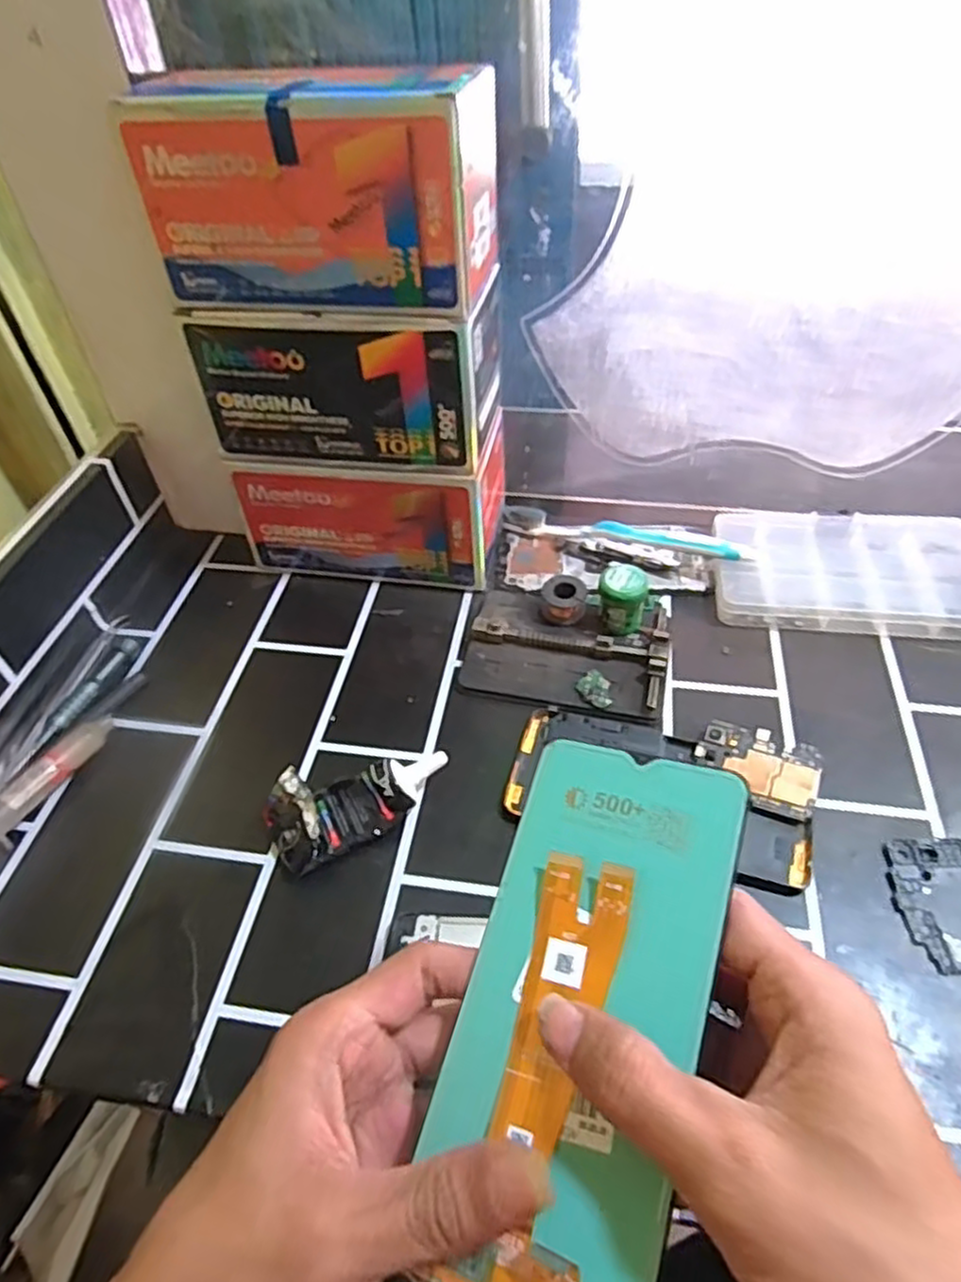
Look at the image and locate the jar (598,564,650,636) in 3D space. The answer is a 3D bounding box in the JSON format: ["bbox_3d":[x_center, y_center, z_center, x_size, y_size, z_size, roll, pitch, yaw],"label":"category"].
[{"bbox_3d":[0.093,-0.024,0.477,0.030,0.044,0.029,-2,48,3],"label":"jar"}]

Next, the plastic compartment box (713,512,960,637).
[{"bbox_3d":[0.255,-0.051,0.511,0.171,0.024,0.101,5,49,9],"label":"plastic compartment box"}]

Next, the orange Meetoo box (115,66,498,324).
[{"bbox_3d":[-0.082,-0.245,0.392,0.184,0.099,0.090,2,49,6],"label":"orange Meetoo box"}]

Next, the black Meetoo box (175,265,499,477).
[{"bbox_3d":[-0.080,-0.171,0.458,0.173,0.092,0.082,8,49,11],"label":"black Meetoo box"}]

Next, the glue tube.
[{"bbox_3d":[-0.068,0.087,0.401,0.099,0.029,0.044,-22,50,-15],"label":"glue tube"}]

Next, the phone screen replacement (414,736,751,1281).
[{"bbox_3d":[0.030,0.106,0.215,0.069,0.005,0.155,9,64,26],"label":"phone screen replacement"}]

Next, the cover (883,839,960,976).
[{"bbox_3d":[0.231,0.130,0.361,0.045,0.004,0.065,2,49,6],"label":"cover"}]

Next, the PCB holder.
[{"bbox_3d":[0.057,0.002,0.476,0.127,0.019,0.092,9,50,12],"label":"PCB holder"}]

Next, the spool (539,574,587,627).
[{"bbox_3d":[0.057,-0.028,0.496,0.030,0.024,0.025,0,48,5],"label":"spool"}]

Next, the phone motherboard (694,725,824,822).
[{"bbox_3d":[0.156,0.071,0.409,0.065,0.005,0.044,18,62,23],"label":"phone motherboard"}]

